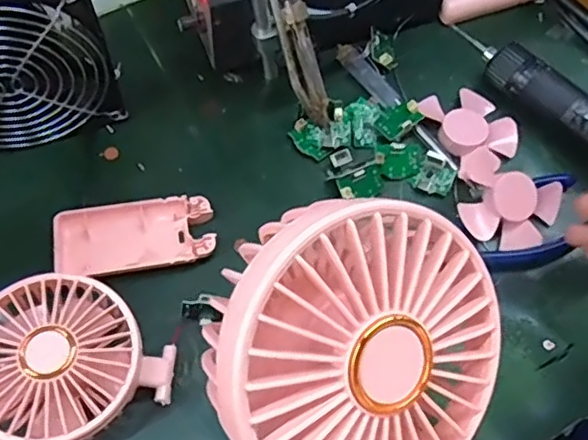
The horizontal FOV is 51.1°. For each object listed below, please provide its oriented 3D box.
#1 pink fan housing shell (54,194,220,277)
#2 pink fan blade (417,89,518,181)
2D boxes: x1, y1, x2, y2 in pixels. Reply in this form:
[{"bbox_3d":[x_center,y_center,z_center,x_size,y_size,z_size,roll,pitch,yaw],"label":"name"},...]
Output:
[{"bbox_3d":[-0.098,0.012,0.383,0.095,0.017,0.045,-9,66,-6],"label":"pink fan housing shell"},{"bbox_3d":[0.123,-0.065,0.426,0.053,0.011,0.066,-22,68,-12],"label":"pink fan blade"}]

